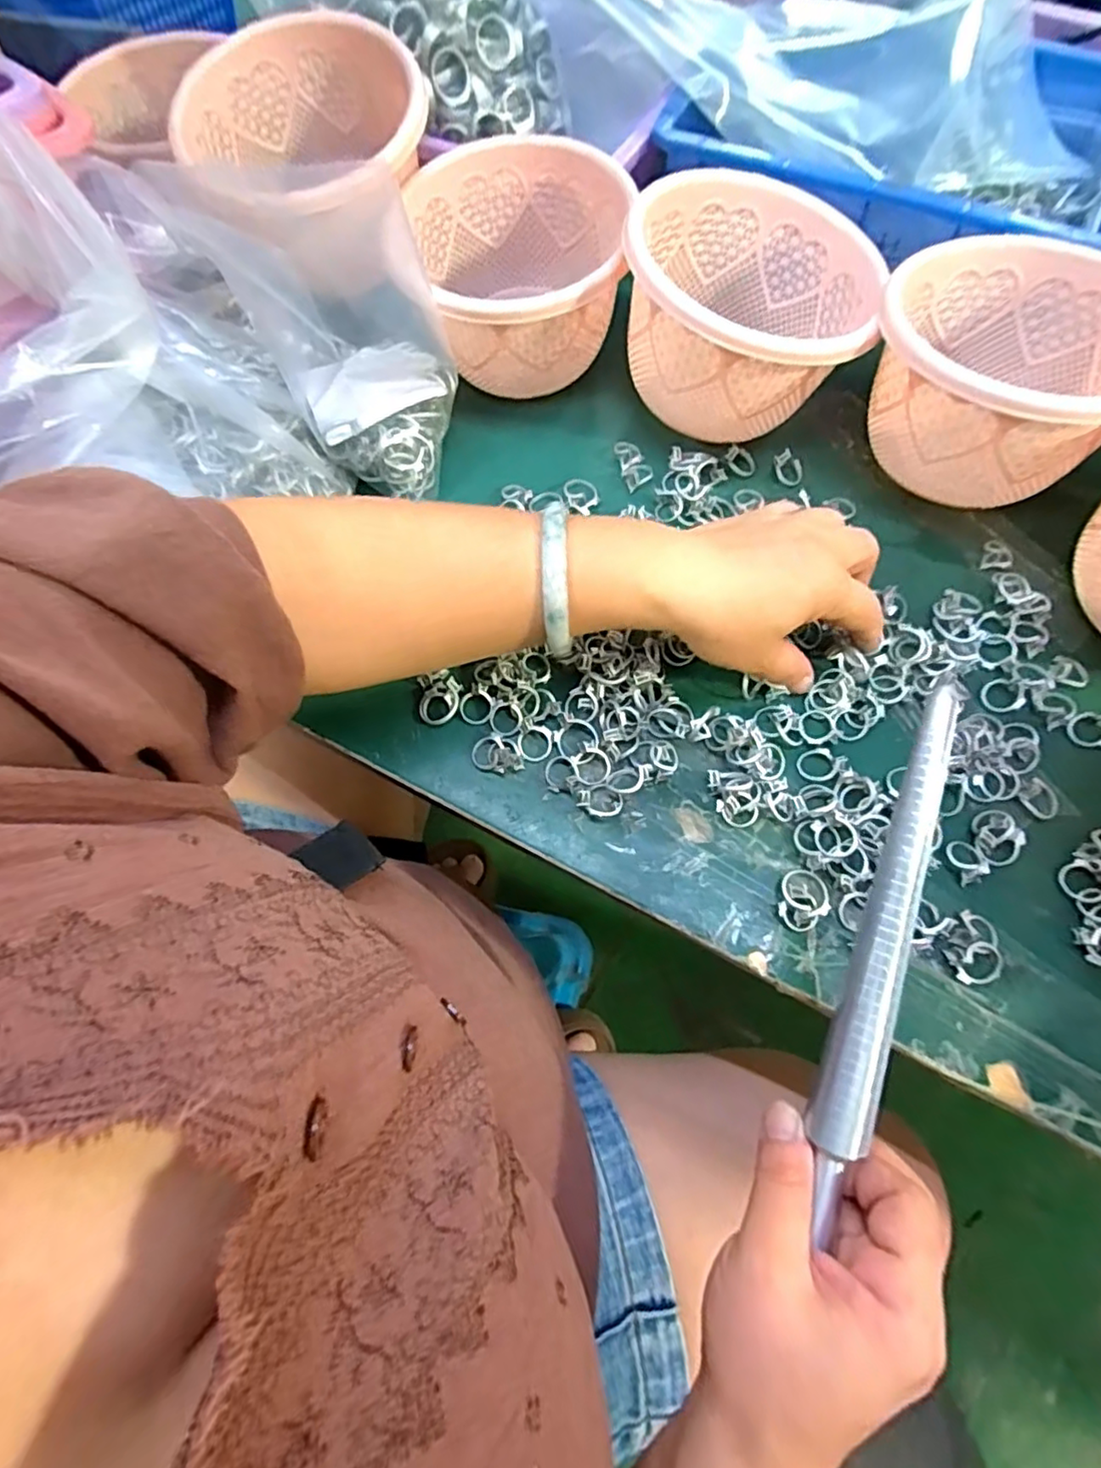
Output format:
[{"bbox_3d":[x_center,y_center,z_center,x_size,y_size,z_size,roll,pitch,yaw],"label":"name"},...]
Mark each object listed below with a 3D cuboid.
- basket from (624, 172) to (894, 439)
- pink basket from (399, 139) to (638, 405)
[{"bbox_3d":[0.116,-0.251,0.371,0.135,0.083,0.138,-1,72,2],"label":"basket"},{"bbox_3d":[-0.012,-0.288,0.403,0.127,0.080,0.147,-15,69,-3],"label":"pink basket"}]

